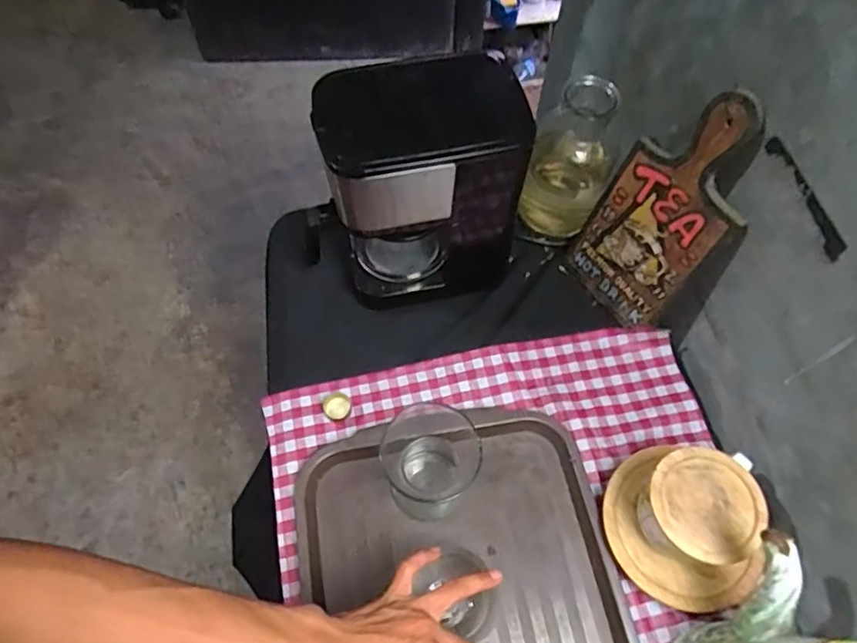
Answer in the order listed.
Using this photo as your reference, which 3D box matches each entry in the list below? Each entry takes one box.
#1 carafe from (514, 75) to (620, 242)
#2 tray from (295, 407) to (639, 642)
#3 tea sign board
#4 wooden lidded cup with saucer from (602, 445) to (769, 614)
[{"bbox_3d":[0.170,-0.192,0.706,0.089,0.199,0.100,12,62,5],"label":"carafe"},{"bbox_3d":[0.045,0.299,0.552,0.300,0.021,0.416,-10,62,-7],"label":"tray"},{"bbox_3d":[0.252,-0.109,0.621,0.018,0.268,0.136,-23,67,-31],"label":"tea sign board"},{"bbox_3d":[0.238,0.194,0.553,0.119,0.109,0.138,0,62,-1],"label":"wooden lidded cup with saucer"}]

